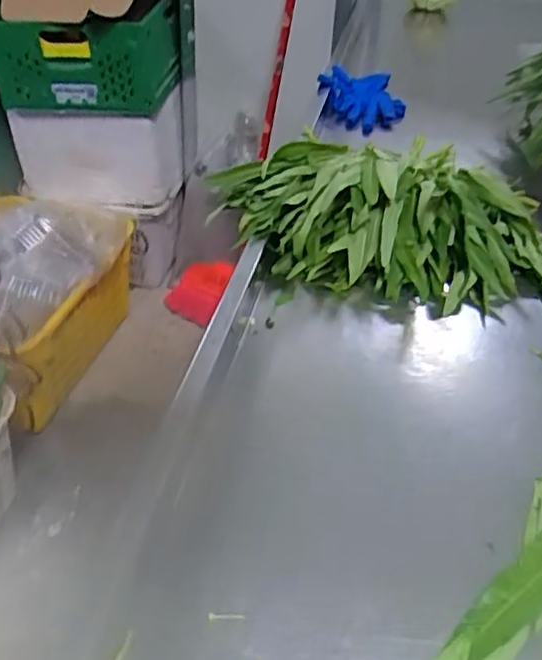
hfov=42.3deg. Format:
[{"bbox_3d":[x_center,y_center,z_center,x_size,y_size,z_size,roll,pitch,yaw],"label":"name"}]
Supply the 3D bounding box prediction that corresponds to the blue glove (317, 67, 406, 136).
[{"bbox_3d":[0.158,-0.400,1.218,0.151,0.083,0.120,9,38,9],"label":"blue glove"}]

